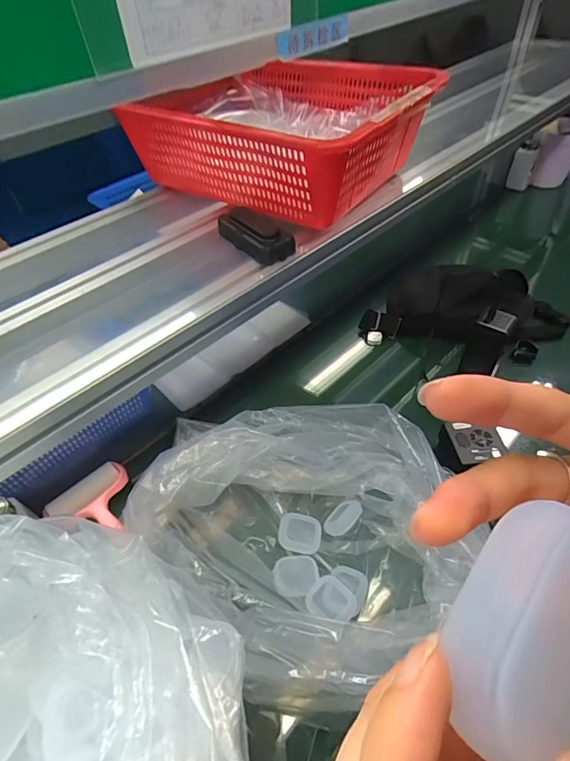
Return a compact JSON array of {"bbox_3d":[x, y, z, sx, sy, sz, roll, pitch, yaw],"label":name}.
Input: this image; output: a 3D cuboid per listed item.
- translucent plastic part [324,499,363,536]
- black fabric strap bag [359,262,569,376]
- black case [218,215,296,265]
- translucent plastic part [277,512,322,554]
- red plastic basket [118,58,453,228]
[{"bbox_3d":[0.078,0.184,0.581,0.053,0.019,0.030,-34,54,-25],"label":"translucent plastic part"},{"bbox_3d":[0.355,-0.126,0.860,0.361,0.098,0.225,16,51,17],"label":"black fabric strap bag"},{"bbox_3d":[-0.037,-0.175,0.517,0.044,0.025,0.105,-32,53,-23],"label":"black case"},{"bbox_3d":[0.020,0.201,0.568,0.055,0.016,0.045,17,51,-5],"label":"translucent plastic part"},{"bbox_3d":[-0.008,-0.334,0.593,0.367,0.123,0.288,23,53,23],"label":"red plastic basket"}]

